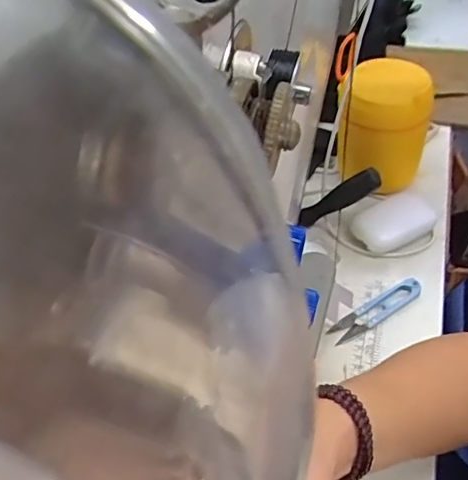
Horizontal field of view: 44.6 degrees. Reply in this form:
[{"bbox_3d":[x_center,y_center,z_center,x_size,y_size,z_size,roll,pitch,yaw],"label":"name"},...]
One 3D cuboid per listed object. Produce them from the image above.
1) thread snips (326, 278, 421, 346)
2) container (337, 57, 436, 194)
[{"bbox_3d":[0.131,0.064,0.528,0.097,0.012,0.023,-28,49,-19],"label":"thread snips"},{"bbox_3d":[0.157,-0.117,0.611,0.088,0.130,0.069,3,47,9],"label":"container"}]

